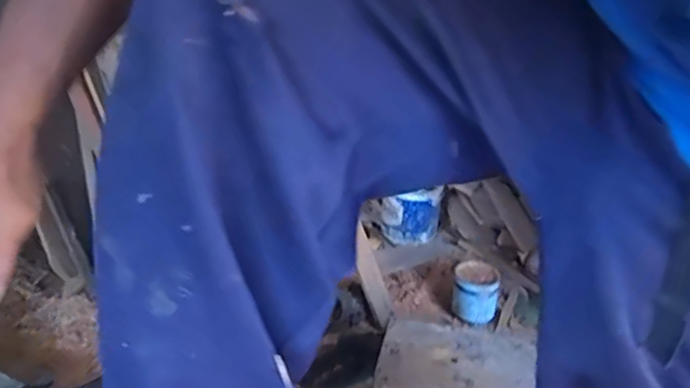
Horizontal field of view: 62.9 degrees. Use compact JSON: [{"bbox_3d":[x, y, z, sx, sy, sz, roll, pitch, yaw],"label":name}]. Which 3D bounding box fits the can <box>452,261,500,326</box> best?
[{"bbox_3d":[0.329,0.249,1.429,0.110,0.105,0.120,9,30,13],"label":"can"}]

